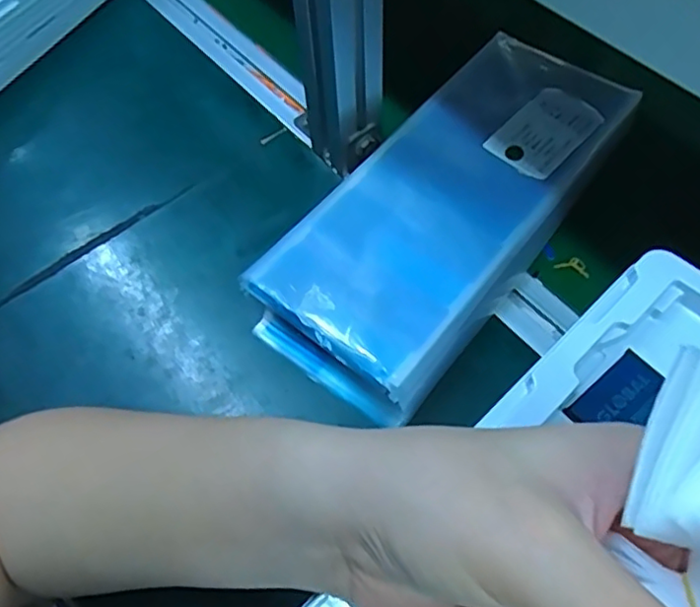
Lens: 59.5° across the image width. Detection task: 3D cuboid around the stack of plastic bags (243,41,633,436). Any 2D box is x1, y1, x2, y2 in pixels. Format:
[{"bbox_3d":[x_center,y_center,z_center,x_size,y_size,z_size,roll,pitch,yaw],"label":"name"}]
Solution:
[{"bbox_3d":[0.073,-0.070,0.429,0.129,0.047,0.313,36,69,17],"label":"stack of plastic bags"}]

